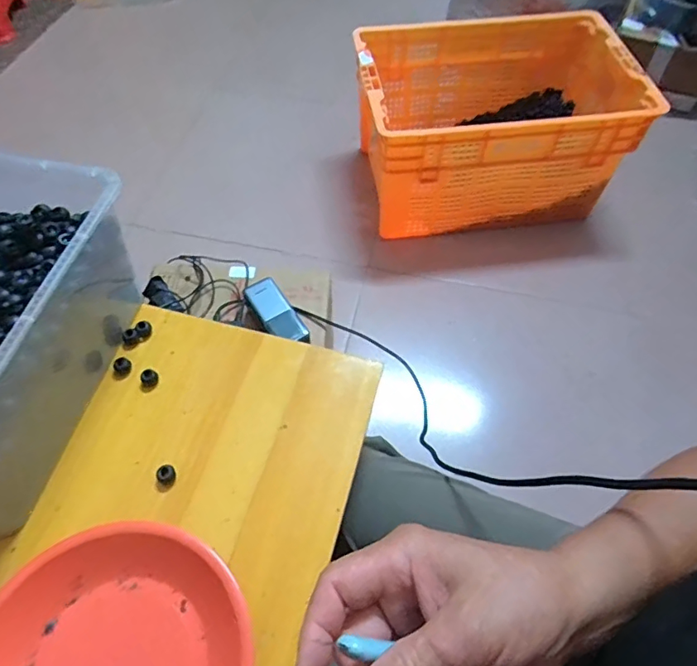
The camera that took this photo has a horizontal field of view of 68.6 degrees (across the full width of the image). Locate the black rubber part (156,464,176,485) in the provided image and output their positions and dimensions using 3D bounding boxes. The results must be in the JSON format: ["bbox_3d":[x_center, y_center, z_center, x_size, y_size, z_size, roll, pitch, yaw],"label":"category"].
[{"bbox_3d":[-0.152,0.117,0.427,0.014,0.009,0.016,6,58,4],"label":"black rubber part"}]

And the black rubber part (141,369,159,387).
[{"bbox_3d":[-0.185,0.042,0.473,0.014,0.009,0.014,0,58,0],"label":"black rubber part"}]

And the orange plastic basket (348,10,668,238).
[{"bbox_3d":[0.319,-0.484,1.214,0.570,0.306,0.405,-7,58,-4],"label":"orange plastic basket"}]

